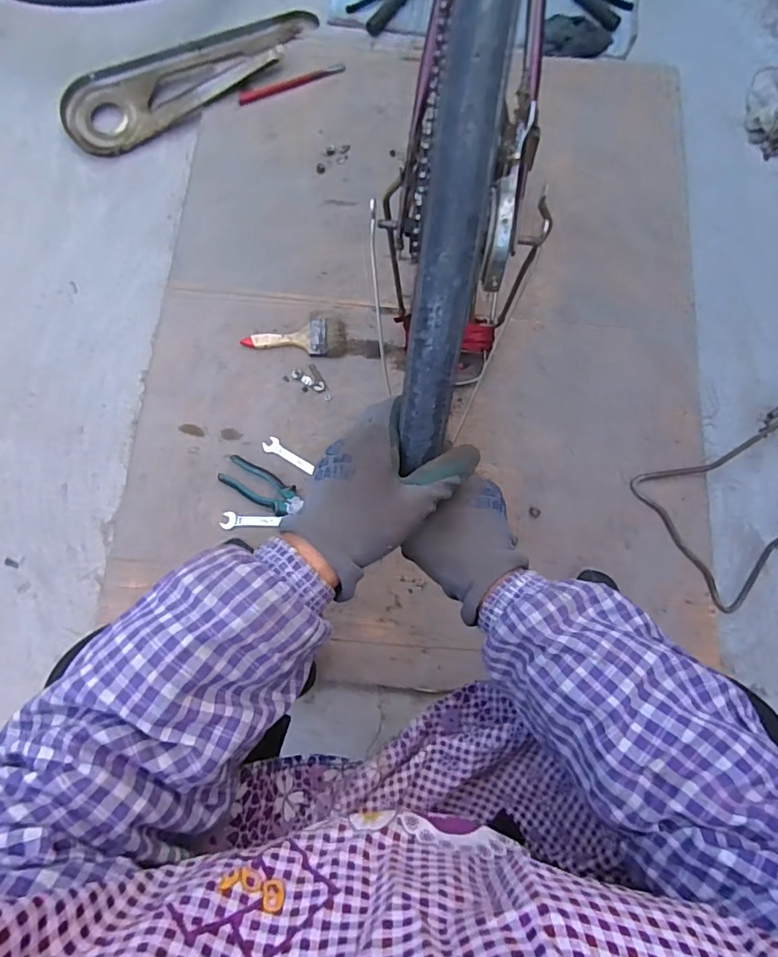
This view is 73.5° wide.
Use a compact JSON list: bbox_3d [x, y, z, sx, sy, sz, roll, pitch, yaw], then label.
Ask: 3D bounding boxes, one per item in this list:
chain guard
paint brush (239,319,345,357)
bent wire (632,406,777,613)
[{"bbox_3d":[-0.417,-0.857,1.093,0.547,0.037,0.190,-31,78,-8],"label":"chain guard"},{"bbox_3d":[-0.168,-0.258,0.943,0.182,0.014,0.075,1,76,-1],"label":"paint brush"},{"bbox_3d":[0.650,0.016,0.879,0.396,0.067,0.261,-29,78,-8],"label":"bent wire"}]

